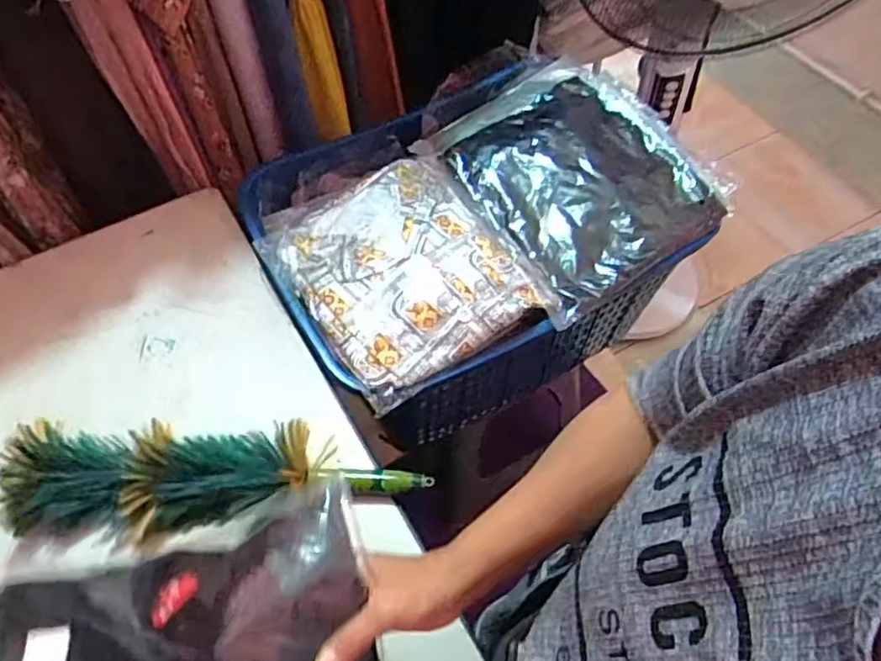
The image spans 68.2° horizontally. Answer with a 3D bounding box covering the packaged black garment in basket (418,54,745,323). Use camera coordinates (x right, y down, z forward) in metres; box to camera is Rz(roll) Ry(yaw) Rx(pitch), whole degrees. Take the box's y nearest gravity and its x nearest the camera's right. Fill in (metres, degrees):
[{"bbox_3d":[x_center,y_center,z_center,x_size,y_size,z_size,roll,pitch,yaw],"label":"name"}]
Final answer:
[{"bbox_3d":[0.162,-0.217,0.857,0.271,0.067,0.365,-29,59,-16],"label":"packaged black garment in basket"}]

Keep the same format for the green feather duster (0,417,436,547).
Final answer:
[{"bbox_3d":[-0.220,0.140,0.640,0.390,0.066,0.107,-1,55,2],"label":"green feather duster"}]

